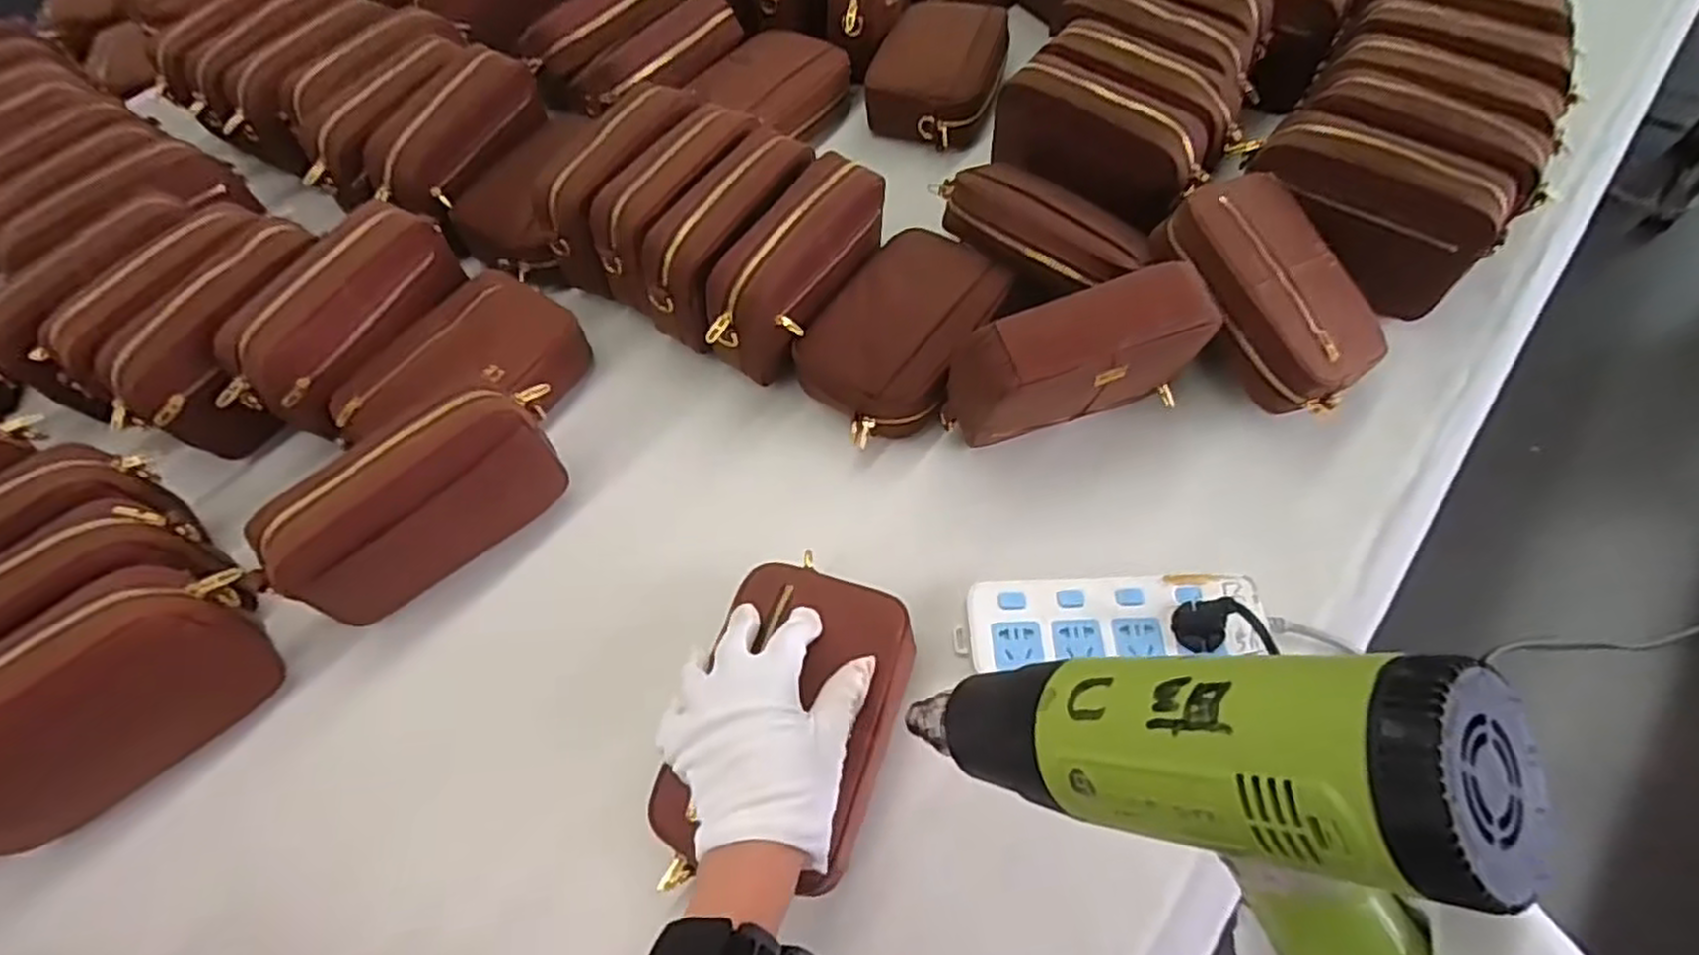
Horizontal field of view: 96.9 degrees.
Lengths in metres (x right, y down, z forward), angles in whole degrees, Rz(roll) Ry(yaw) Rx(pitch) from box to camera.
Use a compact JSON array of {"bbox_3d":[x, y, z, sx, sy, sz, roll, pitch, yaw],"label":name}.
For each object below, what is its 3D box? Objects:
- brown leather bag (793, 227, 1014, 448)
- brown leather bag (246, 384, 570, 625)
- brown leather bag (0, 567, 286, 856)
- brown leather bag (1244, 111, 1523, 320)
[{"bbox_3d":[0.049,-0.121,0.652,0.124,0.081,0.200,29,66,18],"label":"brown leather bag"},{"bbox_3d":[-0.308,0.015,0.553,0.201,0.115,0.053,-41,66,-18],"label":"brown leather bag"},{"bbox_3d":[-0.493,0.145,0.493,0.207,0.117,0.069,-40,66,-18],"label":"brown leather bag"},{"bbox_3d":[0.429,-0.218,0.641,0.190,0.119,0.059,34,67,20],"label":"brown leather bag"}]

